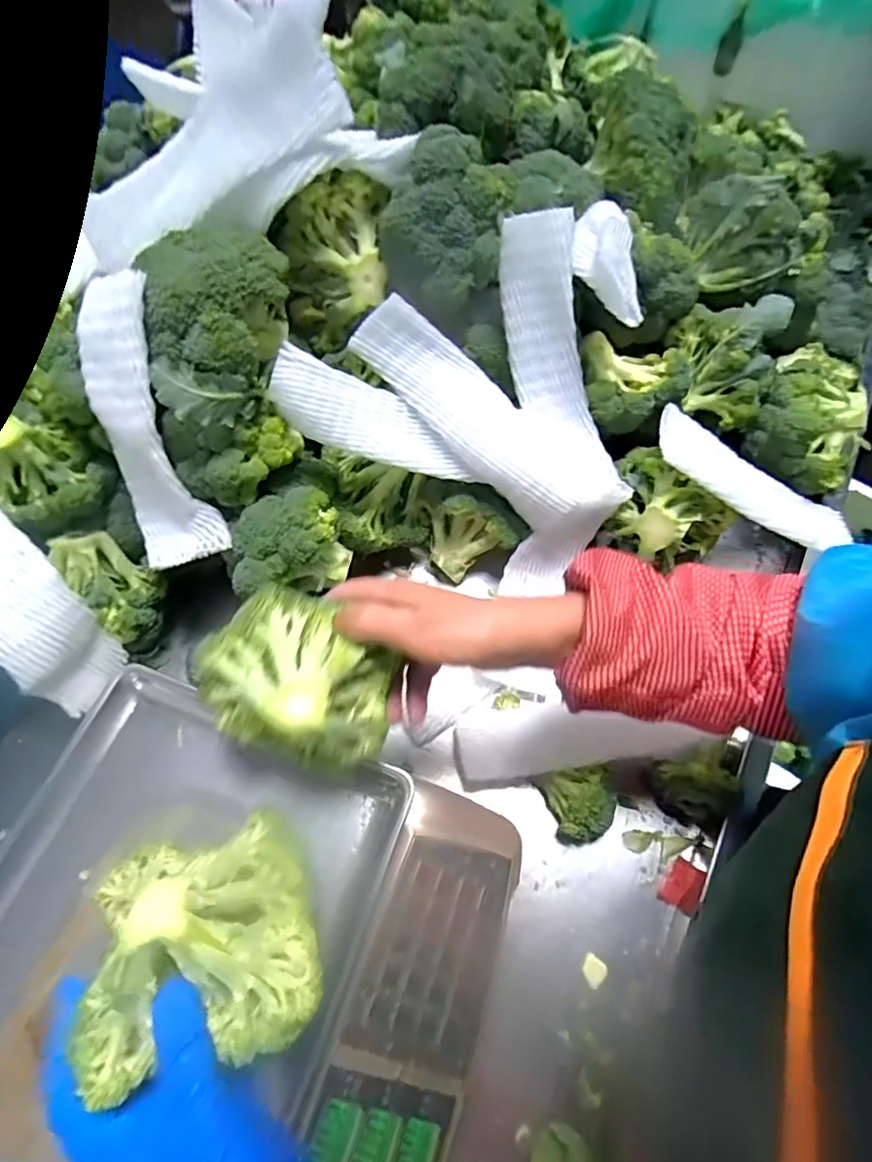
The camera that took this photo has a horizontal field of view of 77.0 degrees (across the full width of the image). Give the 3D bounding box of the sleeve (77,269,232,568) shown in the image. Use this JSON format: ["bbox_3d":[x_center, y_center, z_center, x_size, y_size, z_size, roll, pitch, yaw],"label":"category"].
[{"bbox_3d":[-0.226,-0.118,0.429,0.071,0.211,0.038,-10,26,-5],"label":"sleeve"}]

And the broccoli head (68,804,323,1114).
[{"bbox_3d":[-0.128,0.188,0.288,0.114,0.089,0.108,-15,65,-7],"label":"broccoli head"}]

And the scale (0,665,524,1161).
[{"bbox_3d":[-0.145,0.274,0.364,0.348,0.097,0.340,17,65,8],"label":"scale"}]

